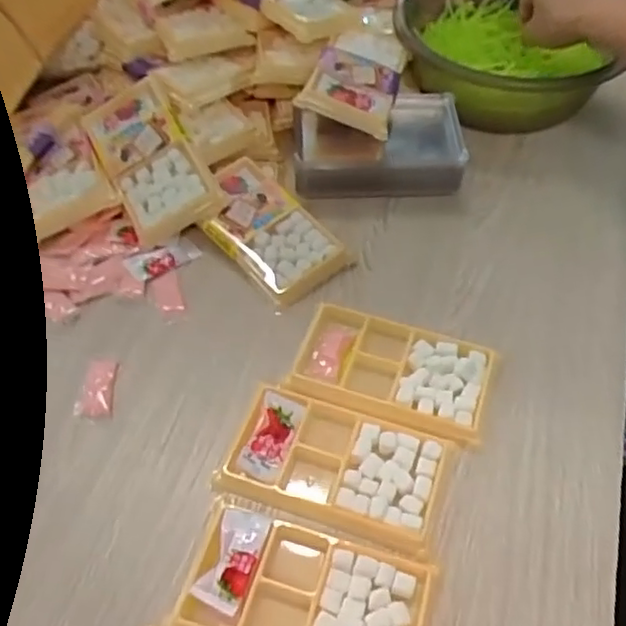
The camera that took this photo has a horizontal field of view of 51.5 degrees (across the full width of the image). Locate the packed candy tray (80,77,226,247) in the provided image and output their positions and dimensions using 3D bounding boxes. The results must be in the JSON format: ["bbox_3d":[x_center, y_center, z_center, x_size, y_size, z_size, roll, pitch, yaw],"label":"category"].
[{"bbox_3d":[-0.134,-0.127,0.525,0.071,0.016,0.140,-32,75,3],"label":"packed candy tray"}]

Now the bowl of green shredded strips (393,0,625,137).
[{"bbox_3d":[0.182,-0.256,0.634,0.196,0.078,0.214,15,53,6],"label":"bowl of green shredded strips"}]

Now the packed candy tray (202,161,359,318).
[{"bbox_3d":[-0.039,-0.067,0.511,0.069,0.023,0.132,-35,61,-24],"label":"packed candy tray"}]

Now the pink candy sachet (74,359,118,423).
[{"bbox_3d":[-0.146,0.051,0.438,0.023,0.004,0.046,-1,53,-2],"label":"pink candy sachet"}]

